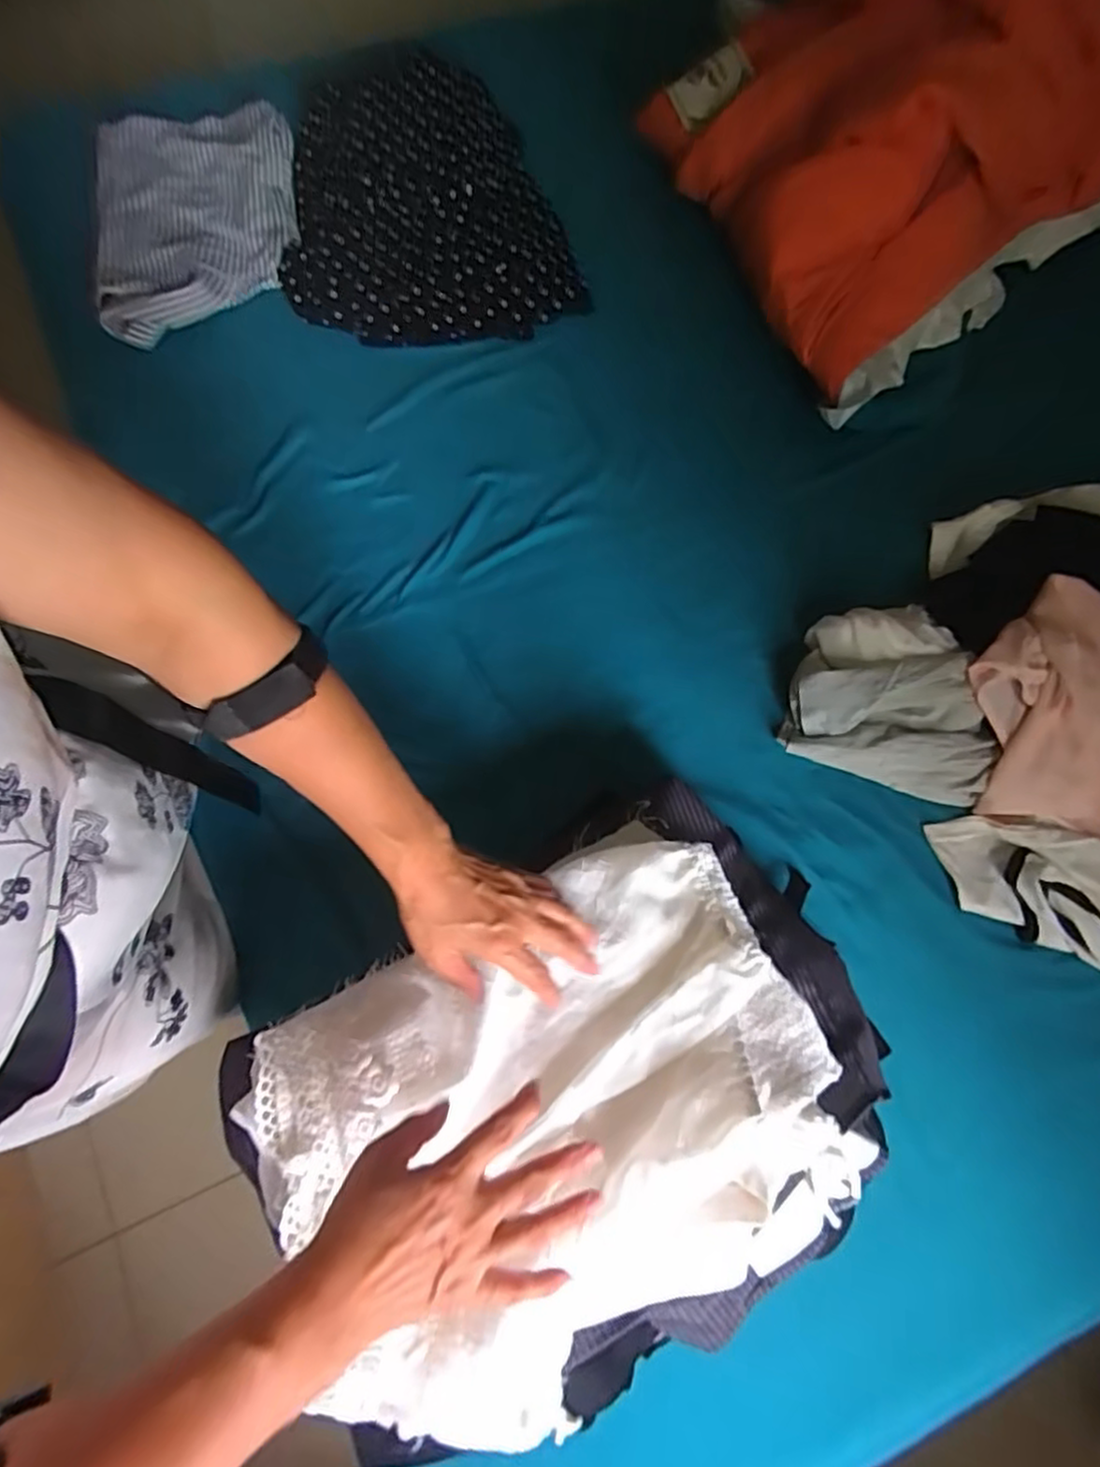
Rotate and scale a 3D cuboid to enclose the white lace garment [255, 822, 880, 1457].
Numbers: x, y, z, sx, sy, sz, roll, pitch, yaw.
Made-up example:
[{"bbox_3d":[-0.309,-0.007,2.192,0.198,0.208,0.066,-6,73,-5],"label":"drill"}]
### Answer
[{"bbox_3d":[0.010,0.272,0.476,0.378,0.093,0.317,-28,75,-7],"label":"white lace garment"}]

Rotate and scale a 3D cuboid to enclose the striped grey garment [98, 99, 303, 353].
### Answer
[{"bbox_3d":[-0.474,-0.694,0.911,0.268,0.052,0.382,-12,74,-3],"label":"striped grey garment"}]

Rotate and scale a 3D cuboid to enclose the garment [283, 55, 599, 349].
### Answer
[{"bbox_3d":[-0.180,-0.706,0.912,0.373,0.090,0.418,-16,74,-4],"label":"garment"}]

